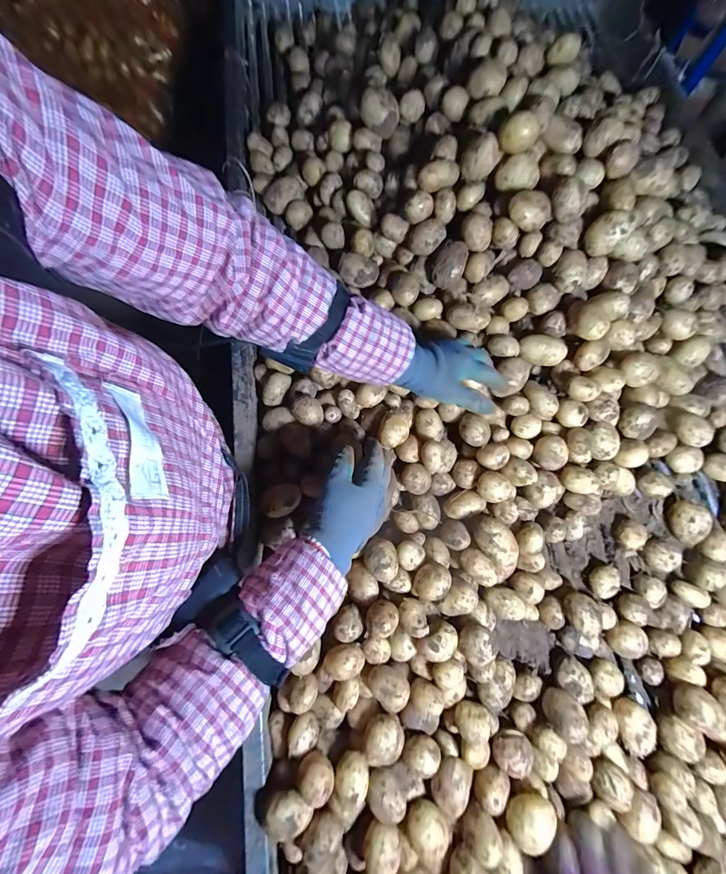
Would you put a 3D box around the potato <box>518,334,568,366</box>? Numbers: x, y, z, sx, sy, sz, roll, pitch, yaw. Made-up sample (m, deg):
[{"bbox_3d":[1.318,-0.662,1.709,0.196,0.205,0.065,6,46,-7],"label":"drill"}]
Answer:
[{"bbox_3d":[0.277,-0.135,0.546,0.065,0.032,0.043,19,113,19],"label":"potato"}]

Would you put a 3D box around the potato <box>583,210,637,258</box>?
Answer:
[{"bbox_3d":[0.353,-0.294,0.504,0.047,0.045,0.045,-39,78,-14],"label":"potato"}]

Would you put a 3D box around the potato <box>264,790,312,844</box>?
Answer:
[{"bbox_3d":[-0.082,0.416,0.388,0.047,0.032,0.038,26,72,6],"label":"potato"}]

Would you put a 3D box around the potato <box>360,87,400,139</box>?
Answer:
[{"bbox_3d":[0.029,-0.571,0.621,0.067,0.051,0.044,4,71,-2],"label":"potato"}]

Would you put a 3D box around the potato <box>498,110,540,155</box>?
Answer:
[{"bbox_3d":[0.223,-0.434,0.500,0.052,0.042,0.035,13,71,1],"label":"potato"}]

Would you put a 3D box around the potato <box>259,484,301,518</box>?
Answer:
[{"bbox_3d":[-0.114,0.089,0.486,0.056,0.029,0.038,-28,76,-10],"label":"potato"}]

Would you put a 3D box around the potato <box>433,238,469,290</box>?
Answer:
[{"bbox_3d":[0.139,-0.275,0.564,0.047,0.041,0.062,18,74,4],"label":"potato"}]

